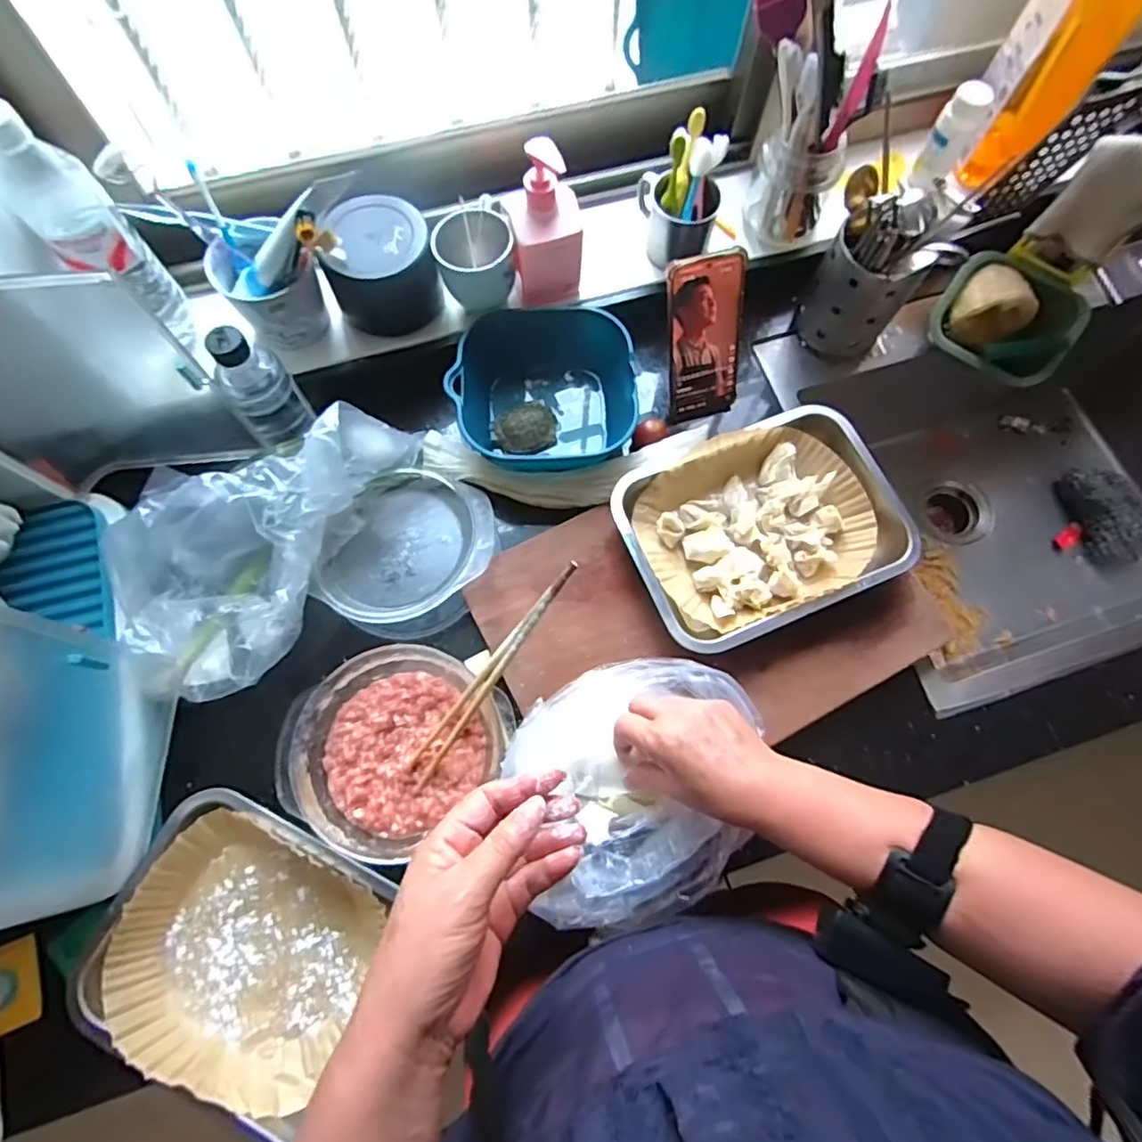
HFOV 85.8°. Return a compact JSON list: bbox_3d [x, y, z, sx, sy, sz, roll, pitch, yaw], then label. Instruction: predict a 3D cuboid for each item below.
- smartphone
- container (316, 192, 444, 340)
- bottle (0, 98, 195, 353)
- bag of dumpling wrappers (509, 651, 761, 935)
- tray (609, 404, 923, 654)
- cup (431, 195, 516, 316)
[{"bbox_3d":[0.138,-0.233,0.622,0.077,0.163,0.012,-18,44,-7],"label":"smartphone"},{"bbox_3d":[-0.190,-0.311,0.633,0.102,0.096,0.099,0,71,-1],"label":"container"},{"bbox_3d":[-0.409,-0.283,0.530,0.055,0.218,0.058,6,71,1],"label":"bottle"},{"bbox_3d":[0.054,0.172,0.493,0.189,0.051,0.188,-13,72,-6],"label":"bag of dumpling wrappers"},{"bbox_3d":[0.179,-0.039,0.588,0.248,0.053,0.184,-21,73,-8],"label":"tray"},{"bbox_3d":[-0.096,-0.322,0.624,0.076,0.068,0.080,0,71,-1],"label":"cup"}]

